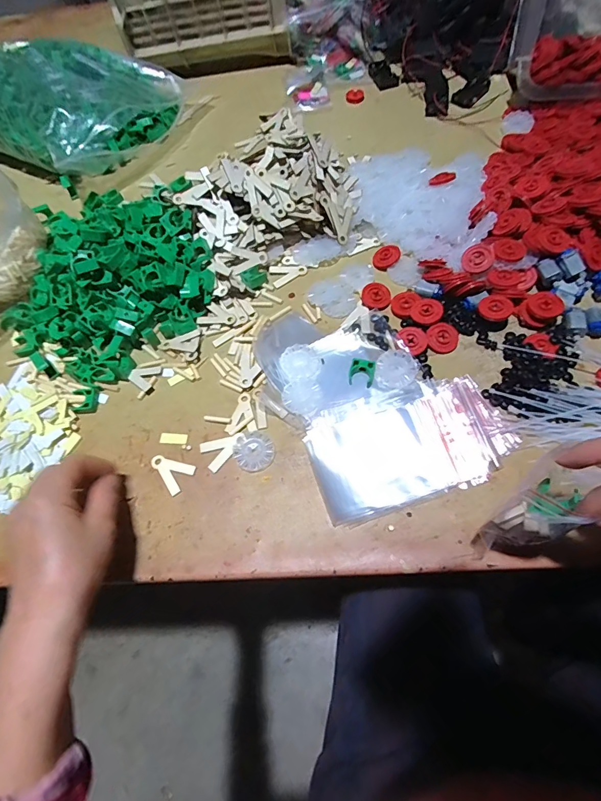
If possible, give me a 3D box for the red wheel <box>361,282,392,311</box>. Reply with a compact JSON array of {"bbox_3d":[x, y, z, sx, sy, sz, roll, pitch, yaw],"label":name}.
[{"bbox_3d":[0.085,-0.117,0.456,0.032,0.010,0.032,-2,63,5],"label":"red wheel"}]

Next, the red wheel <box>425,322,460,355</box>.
[{"bbox_3d":[0.150,-0.066,0.424,0.033,0.010,0.033,-2,63,5],"label":"red wheel"}]

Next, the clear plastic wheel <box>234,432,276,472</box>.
[{"bbox_3d":[-0.043,0.050,0.386,0.036,0.005,0.038,-2,63,5],"label":"clear plastic wheel"}]

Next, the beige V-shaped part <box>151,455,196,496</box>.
[{"bbox_3d":[-0.122,0.065,0.391,0.031,0.004,0.045,-38,65,-13],"label":"beige V-shaped part"}]

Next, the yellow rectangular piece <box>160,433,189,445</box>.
[{"bbox_3d":[-0.127,0.038,0.407,0.029,0.004,0.012,4,63,6],"label":"yellow rectangular piece"}]

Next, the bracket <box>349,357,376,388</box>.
[{"bbox_3d":[0.062,-0.031,0.408,0.024,0.012,0.031,12,65,12],"label":"bracket"}]

